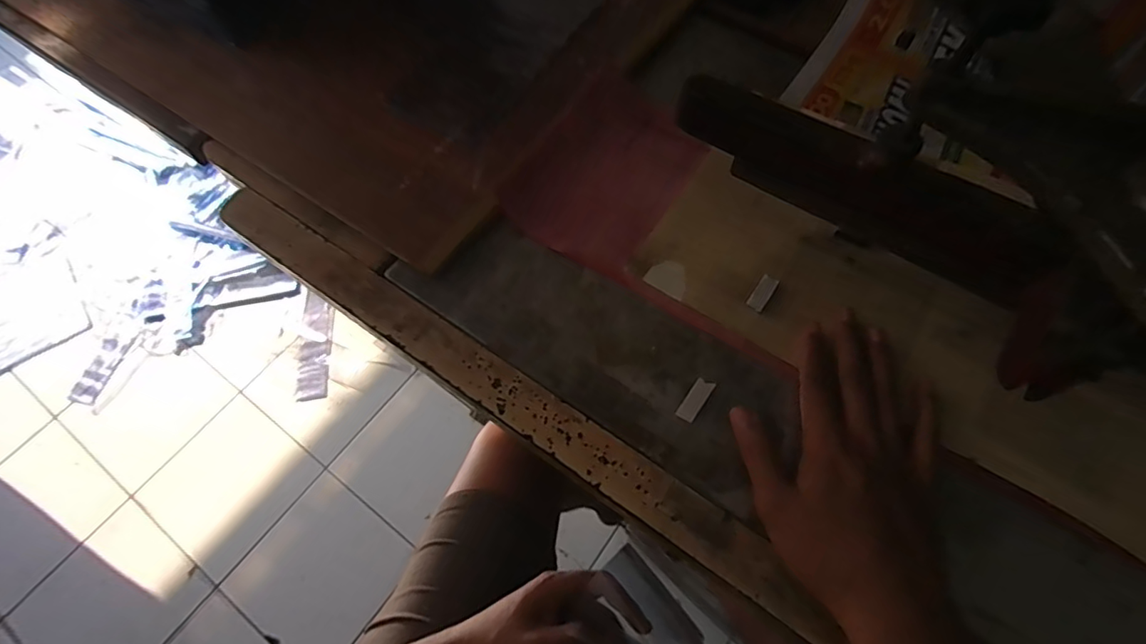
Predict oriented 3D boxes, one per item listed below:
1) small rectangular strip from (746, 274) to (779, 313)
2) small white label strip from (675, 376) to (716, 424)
[{"bbox_3d":[0.138,-0.022,0.386,0.012,0.004,0.029,33,70,15],"label":"small rectangular strip"},{"bbox_3d":[0.081,0.052,0.354,0.012,0.005,0.030,33,70,15],"label":"small white label strip"}]

